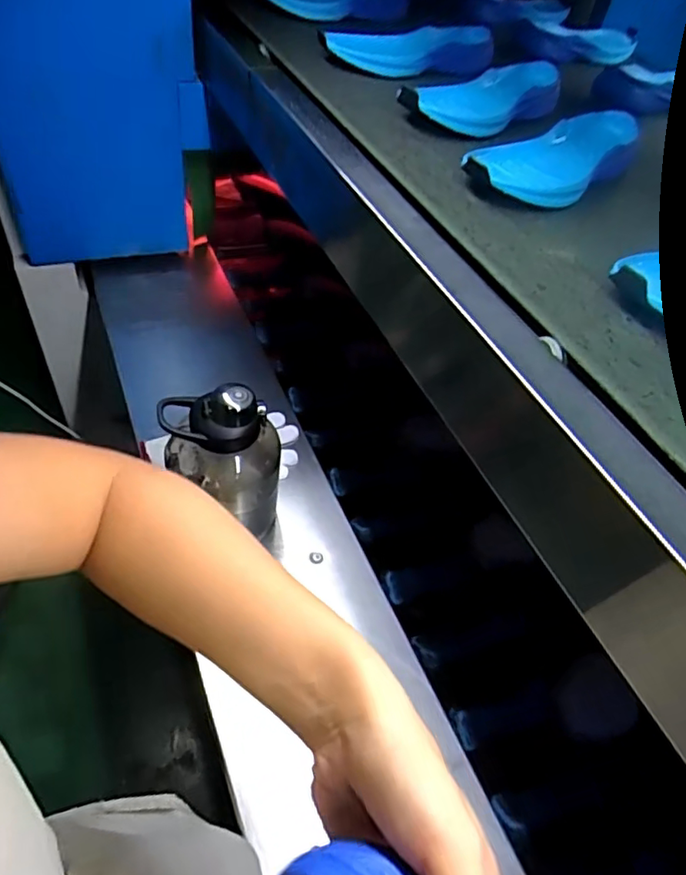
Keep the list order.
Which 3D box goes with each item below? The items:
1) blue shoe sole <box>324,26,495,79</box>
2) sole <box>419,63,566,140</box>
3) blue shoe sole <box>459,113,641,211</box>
[{"bbox_3d":[0.101,-0.539,0.799,0.246,0.054,0.106,-32,58,-28],"label":"blue shoe sole"},{"bbox_3d":[0.188,-0.422,0.705,0.088,0.038,0.219,38,56,25],"label":"sole"},{"bbox_3d":[0.235,-0.298,0.605,0.251,0.038,0.091,-33,59,-29],"label":"blue shoe sole"}]

